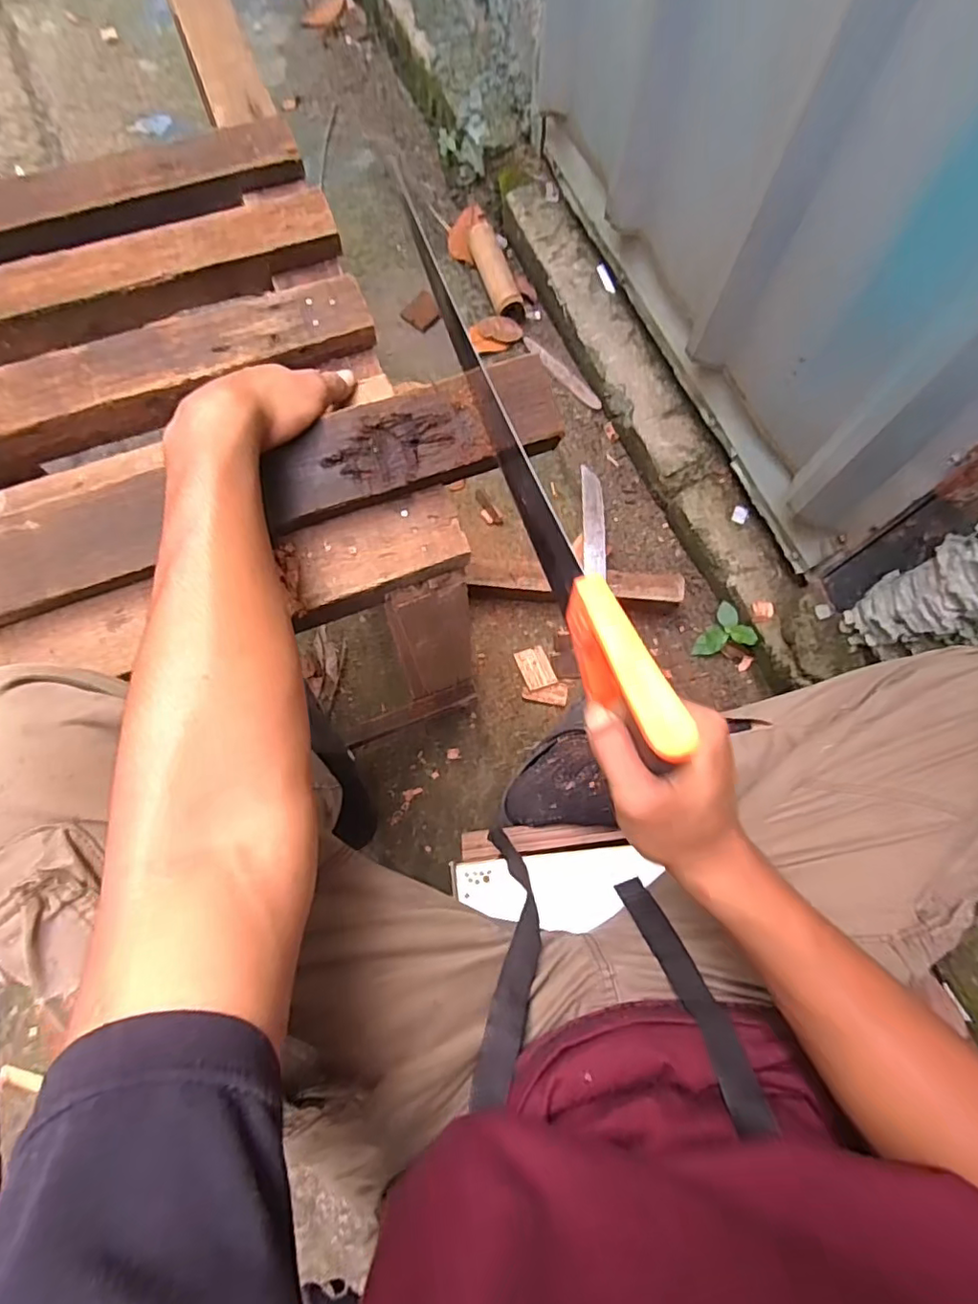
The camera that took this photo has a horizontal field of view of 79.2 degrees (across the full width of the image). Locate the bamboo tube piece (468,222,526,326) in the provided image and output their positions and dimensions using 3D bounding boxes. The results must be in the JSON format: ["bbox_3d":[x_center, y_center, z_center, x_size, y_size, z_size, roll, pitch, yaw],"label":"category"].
[{"bbox_3d":[0.010,-0.662,1.023,0.046,0.037,0.190,-18,75,-6],"label":"bamboo tube piece"}]

